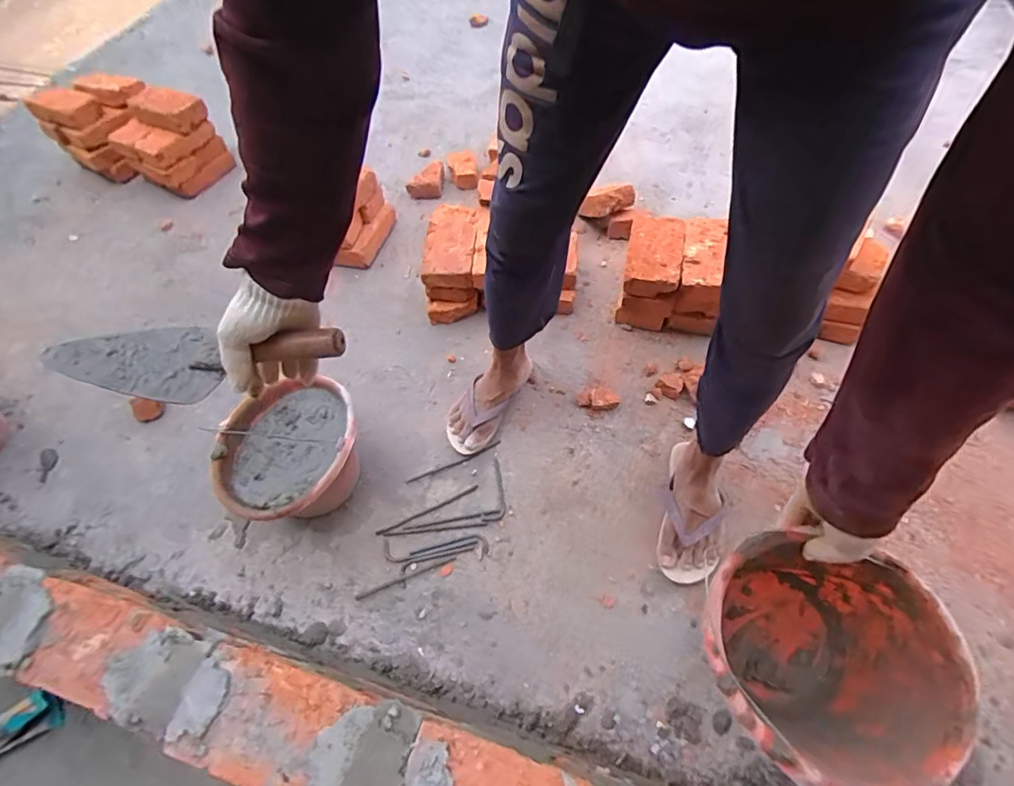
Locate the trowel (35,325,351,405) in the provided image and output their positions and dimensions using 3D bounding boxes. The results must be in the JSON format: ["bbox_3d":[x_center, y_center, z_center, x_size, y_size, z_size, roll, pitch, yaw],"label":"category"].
[{"bbox_3d":[-0.322,-0.041,0.537,0.297,0.075,0.082,-4,56,7],"label":"trowel"}]

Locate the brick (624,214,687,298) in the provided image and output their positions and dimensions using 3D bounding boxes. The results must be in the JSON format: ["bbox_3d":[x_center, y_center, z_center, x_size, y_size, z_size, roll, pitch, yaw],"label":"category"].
[{"bbox_3d":[0.304,-0.285,1.031,0.109,0.060,0.183,10,59,12],"label":"brick"}]

